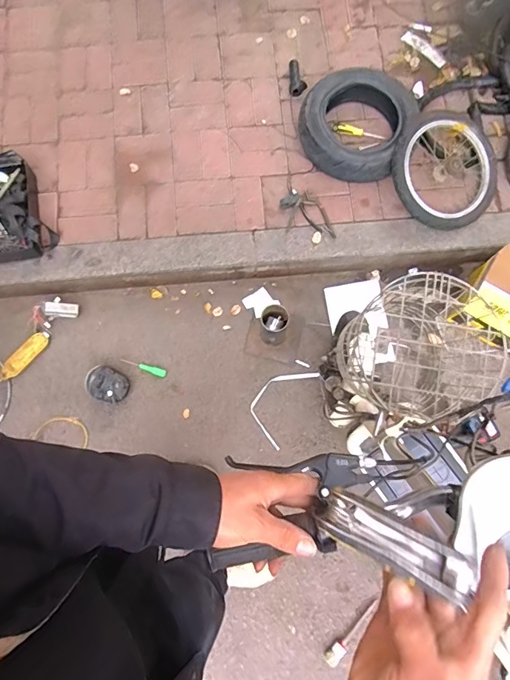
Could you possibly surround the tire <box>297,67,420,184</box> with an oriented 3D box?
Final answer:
[{"bbox_3d":[0.343,-0.729,1.436,0.363,0.115,0.382,0,79,0],"label":"tire"}]

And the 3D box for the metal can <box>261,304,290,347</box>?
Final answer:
[{"bbox_3d":[0.064,-0.046,1.390,0.092,0.196,0.106,0,76,0],"label":"metal can"}]

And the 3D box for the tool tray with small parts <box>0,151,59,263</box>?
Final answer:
[{"bbox_3d":[-0.839,-0.425,1.393,0.272,0.088,0.371,-24,80,-4],"label":"tool tray with small parts"}]

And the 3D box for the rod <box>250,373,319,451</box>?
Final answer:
[{"bbox_3d":[0.084,0.207,1.440,0.151,0.015,0.287,29,77,9],"label":"rod"}]

